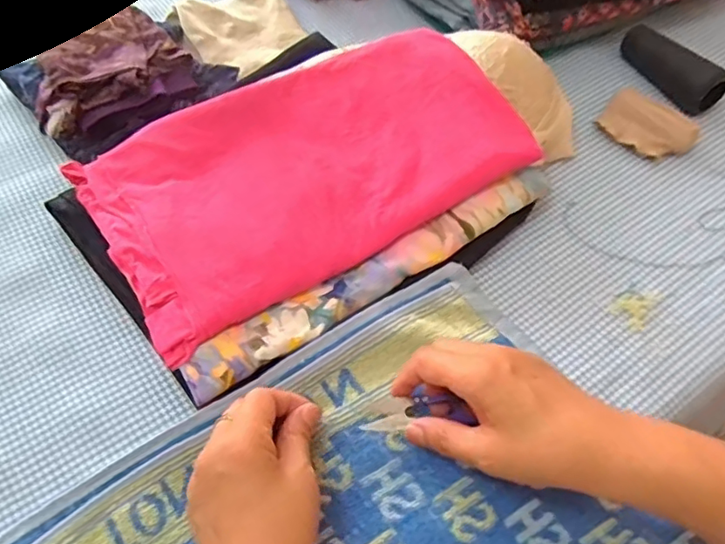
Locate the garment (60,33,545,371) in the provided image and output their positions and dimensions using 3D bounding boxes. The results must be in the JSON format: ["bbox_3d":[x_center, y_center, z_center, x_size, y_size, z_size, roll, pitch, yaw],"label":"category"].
[{"bbox_3d":[-0.042,-0.083,0.449,0.319,0.060,0.194,-29,63,-17],"label":"garment"}]

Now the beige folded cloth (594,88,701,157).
[{"bbox_3d":[0.254,-0.131,0.515,0.080,0.017,0.050,37,64,20],"label":"beige folded cloth"}]

